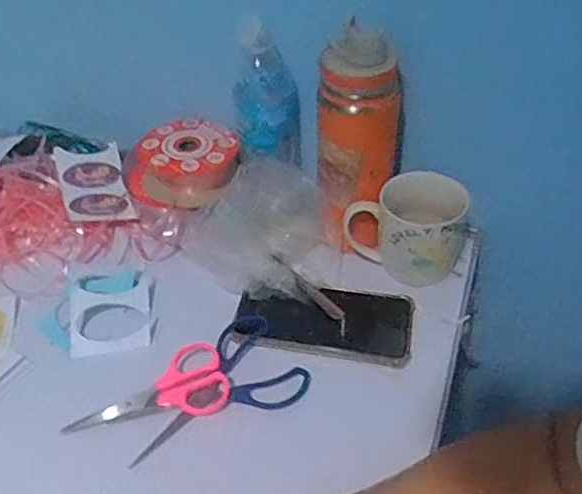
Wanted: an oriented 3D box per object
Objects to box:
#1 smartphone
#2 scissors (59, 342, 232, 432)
[{"bbox_3d":[0.032,0.067,0.593,0.162,0.007,0.079,7,43,8],"label":"smartphone"},{"bbox_3d":[-0.124,0.123,0.545,0.139,0.018,0.060,-8,43,-8],"label":"scissors"}]

